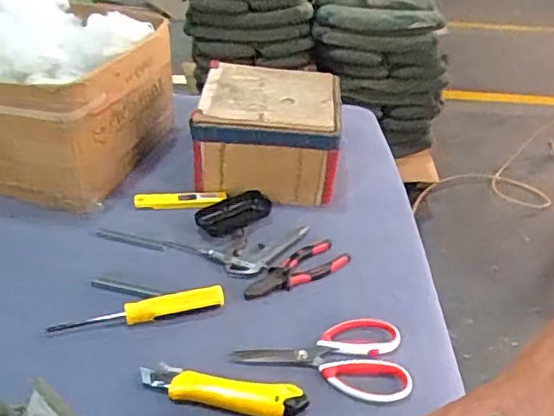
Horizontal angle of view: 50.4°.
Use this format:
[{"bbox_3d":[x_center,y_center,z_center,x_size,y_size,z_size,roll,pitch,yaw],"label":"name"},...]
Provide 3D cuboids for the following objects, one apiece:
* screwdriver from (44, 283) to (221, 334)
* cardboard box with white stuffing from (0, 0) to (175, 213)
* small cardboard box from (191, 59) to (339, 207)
[{"bbox_3d":[-0.159,0.117,0.678,0.195,0.025,0.023,-8,36,-15],"label":"screwdriver"},{"bbox_3d":[-0.340,-0.185,0.911,0.258,0.240,0.282,11,36,12],"label":"cardboard box with white stuffing"},{"bbox_3d":[-0.009,-0.126,0.949,0.216,0.125,0.228,6,35,4],"label":"small cardboard box"}]

